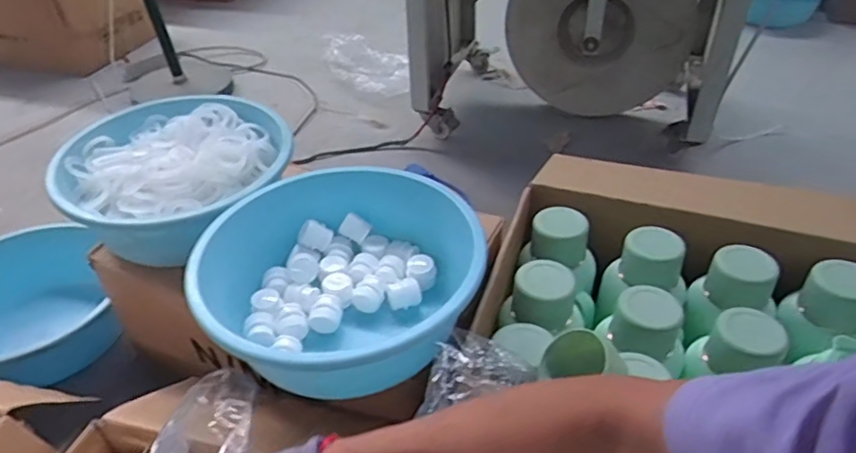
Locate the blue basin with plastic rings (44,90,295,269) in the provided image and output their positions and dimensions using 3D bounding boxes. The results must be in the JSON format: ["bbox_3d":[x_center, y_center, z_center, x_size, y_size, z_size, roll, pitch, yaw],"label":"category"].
[{"bbox_3d":[-0.408,-0.091,0.971,0.334,0.110,0.358,-1,40,1],"label":"blue basin with plastic rings"}]

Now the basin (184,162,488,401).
[{"bbox_3d":[-0.120,0.070,0.804,0.370,0.148,0.344,-1,40,1],"label":"basin"}]

